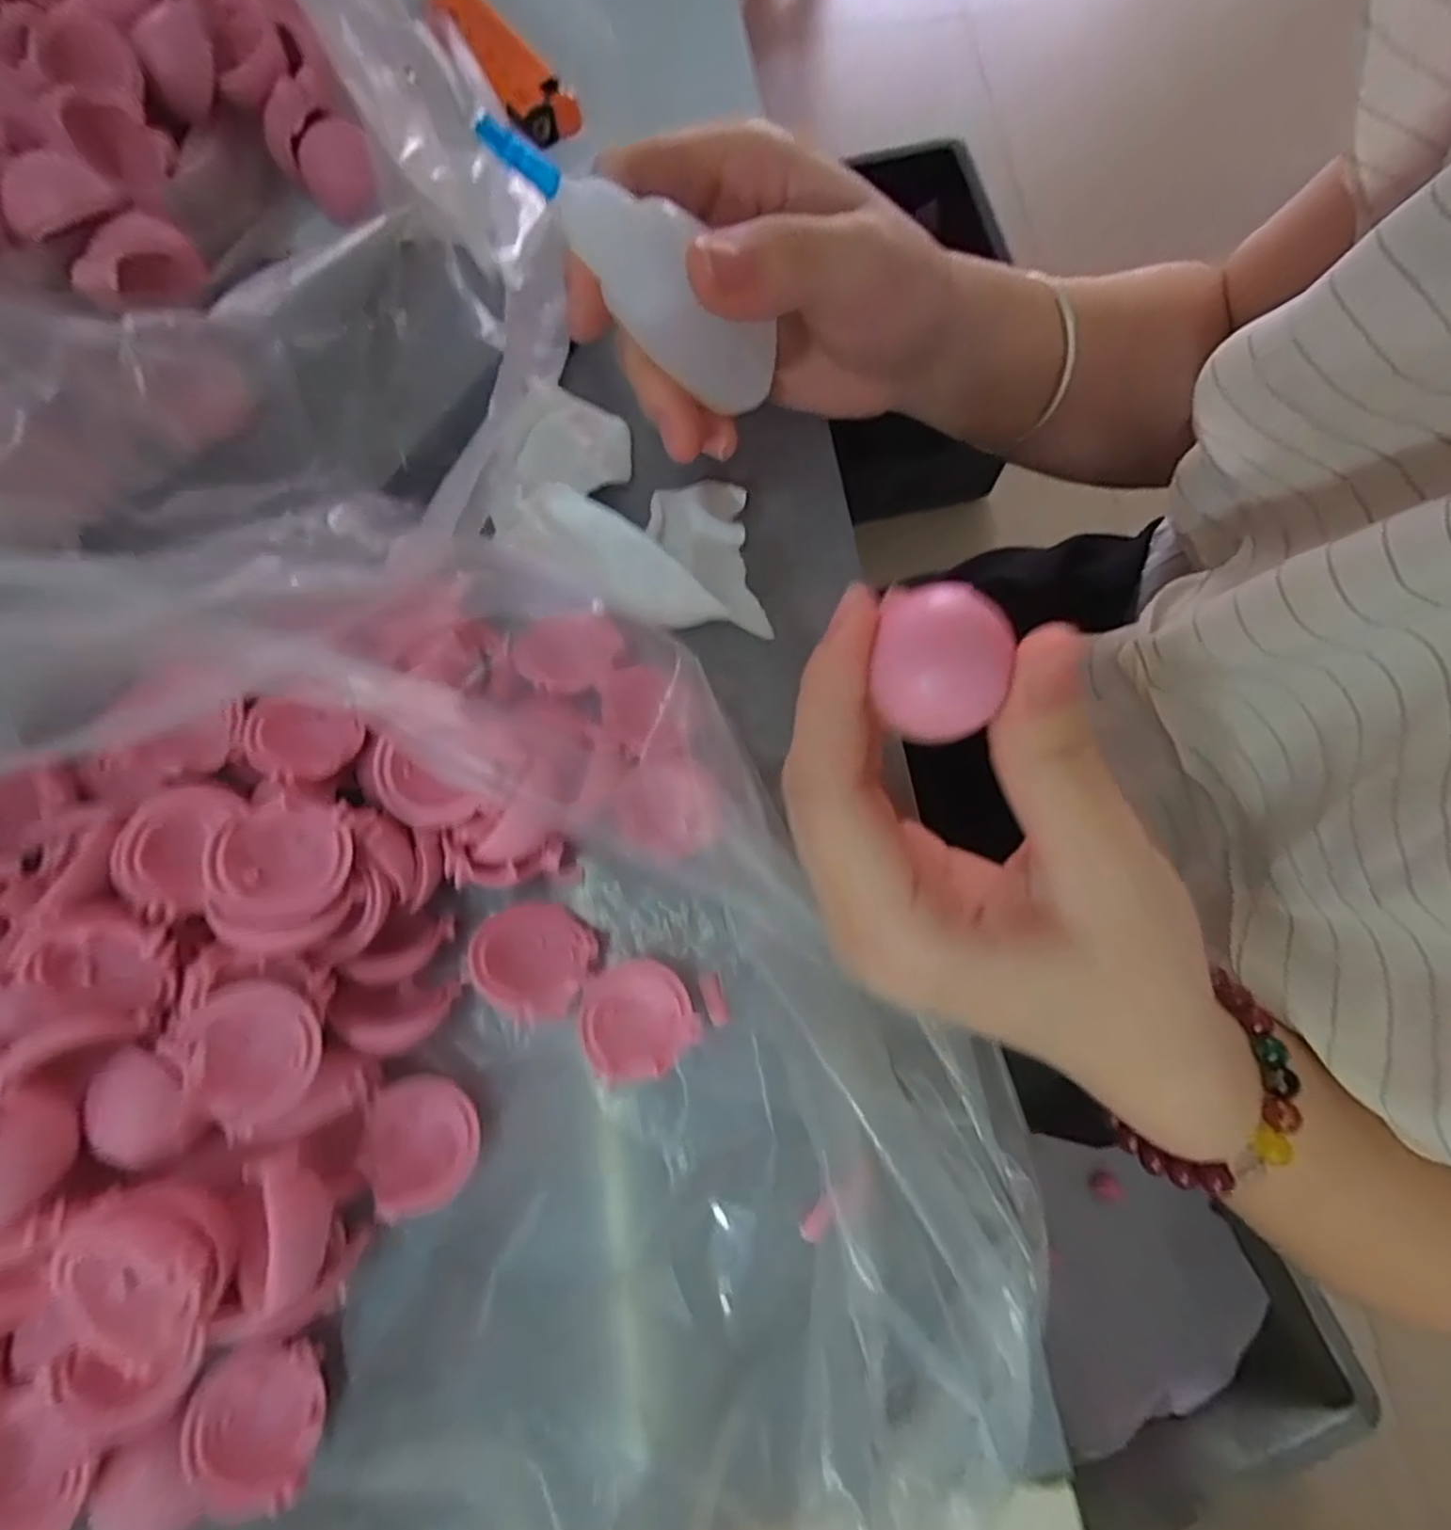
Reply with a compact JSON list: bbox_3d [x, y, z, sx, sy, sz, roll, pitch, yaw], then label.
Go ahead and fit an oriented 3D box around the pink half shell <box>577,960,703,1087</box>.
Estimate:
[{"bbox_3d":[-0.023,0.068,0.196,0.030,0.012,0.028,-13,75,-4],"label":"pink half shell"}]

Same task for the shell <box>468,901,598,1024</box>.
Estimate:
[{"bbox_3d":[-0.050,0.050,0.189,0.029,0.010,0.031,36,41,10],"label":"shell"}]

